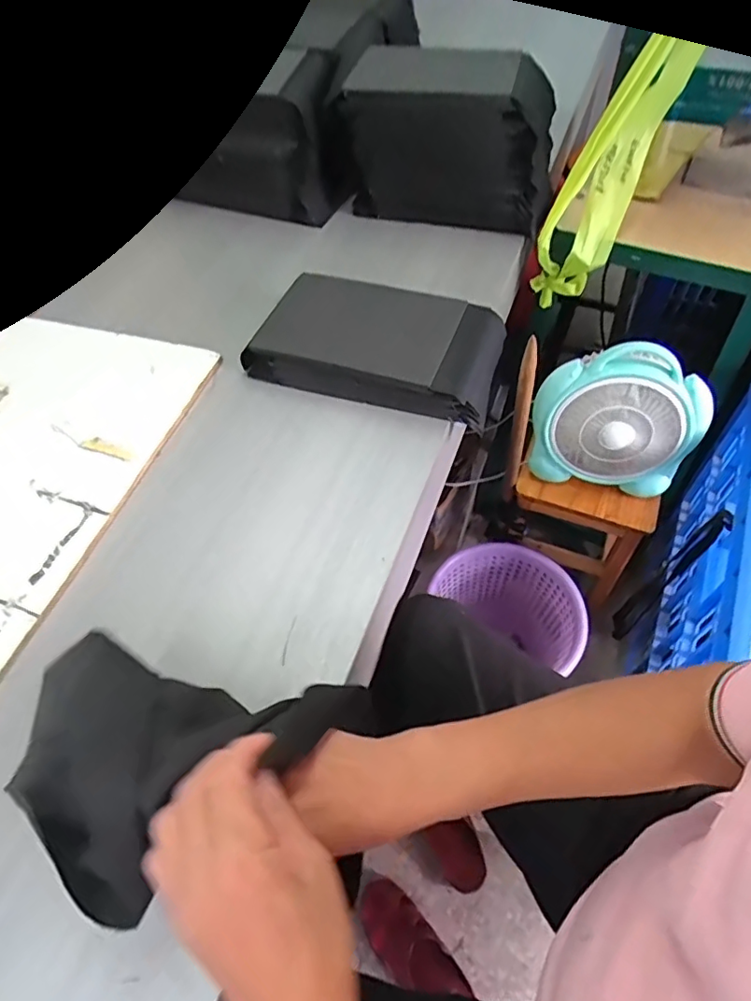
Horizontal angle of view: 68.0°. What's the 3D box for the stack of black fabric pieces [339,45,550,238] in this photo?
[{"bbox_3d":[0.106,-0.515,0.803,0.281,0.169,0.154,13,56,10],"label":"stack of black fabric pieces"}]

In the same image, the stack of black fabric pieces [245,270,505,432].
[{"bbox_3d":[0.001,-0.187,0.663,0.284,0.072,0.157,14,56,11],"label":"stack of black fabric pieces"}]

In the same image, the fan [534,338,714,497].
[{"bbox_3d":[0.363,-0.128,0.847,0.237,0.215,0.101,11,56,10],"label":"fan"}]

